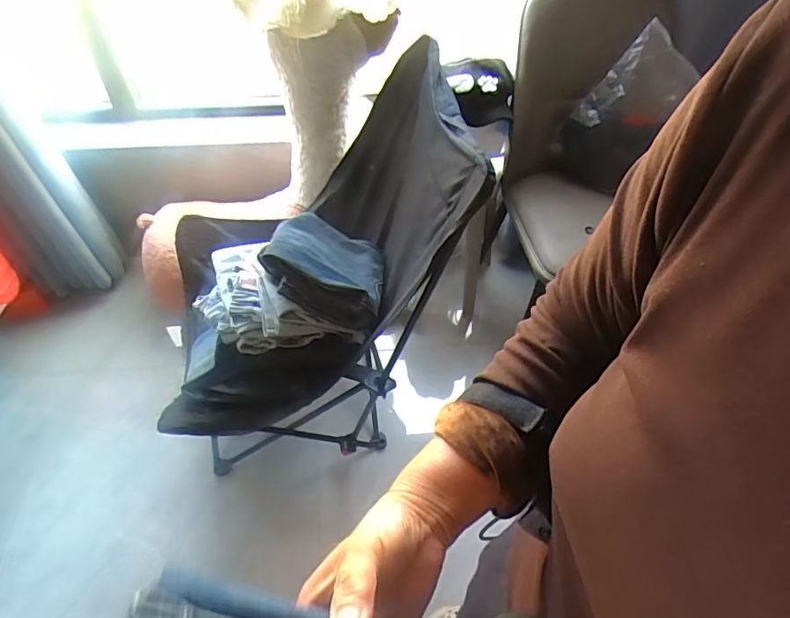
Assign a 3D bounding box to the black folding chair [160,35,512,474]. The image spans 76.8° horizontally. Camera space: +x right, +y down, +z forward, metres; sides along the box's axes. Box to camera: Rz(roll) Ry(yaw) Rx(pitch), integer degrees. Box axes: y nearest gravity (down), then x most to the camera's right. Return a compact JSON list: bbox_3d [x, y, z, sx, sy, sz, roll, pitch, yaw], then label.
[{"bbox_3d":[-0.197,-0.047,1.117,0.610,0.837,0.535,-10,54,-9],"label":"black folding chair"}]

